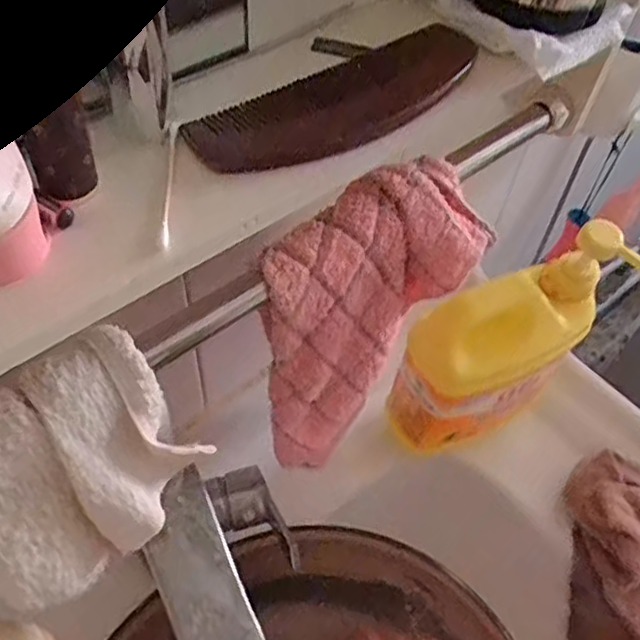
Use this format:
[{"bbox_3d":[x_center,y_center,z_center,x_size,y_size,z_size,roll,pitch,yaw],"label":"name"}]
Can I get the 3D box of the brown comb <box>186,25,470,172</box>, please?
[{"bbox_3d":[0.012,-0.104,0.317,0.154,0.011,0.047,-30,61,-25],"label":"brown comb"}]

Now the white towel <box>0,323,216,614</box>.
[{"bbox_3d":[-0.111,0.073,0.311,0.104,0.110,0.032,-34,41,-19],"label":"white towel"}]

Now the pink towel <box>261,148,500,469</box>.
[{"bbox_3d":[0.030,0.004,0.429,0.144,0.175,0.064,-35,64,-27],"label":"pink towel"}]

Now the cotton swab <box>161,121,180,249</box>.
[{"bbox_3d":[-0.061,-0.056,0.274,0.004,0.004,0.070,0,53,-5],"label":"cotton swab"}]

